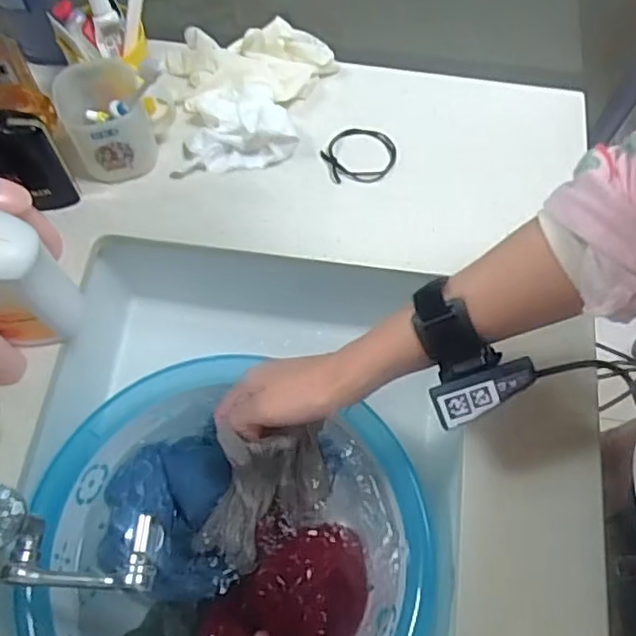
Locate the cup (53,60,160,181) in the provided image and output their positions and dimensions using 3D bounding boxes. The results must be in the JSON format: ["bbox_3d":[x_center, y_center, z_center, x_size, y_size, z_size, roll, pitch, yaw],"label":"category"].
[{"bbox_3d":[-0.189,-0.175,0.567,0.071,0.079,0.076,1,67,-2],"label":"cup"}]

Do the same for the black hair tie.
[{"bbox_3d":[0.040,-0.156,0.599,0.069,0.004,0.060,-18,69,-9],"label":"black hair tie"}]

